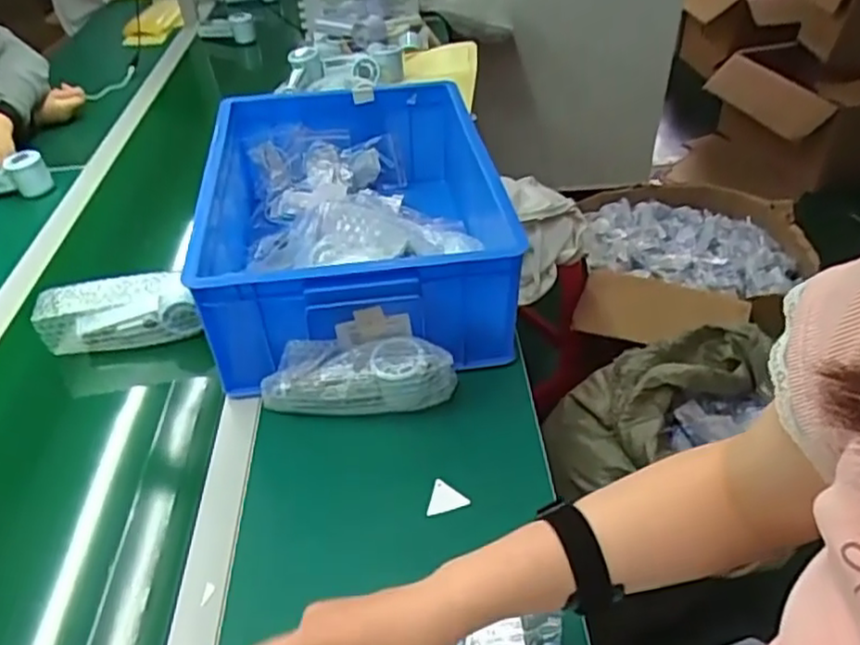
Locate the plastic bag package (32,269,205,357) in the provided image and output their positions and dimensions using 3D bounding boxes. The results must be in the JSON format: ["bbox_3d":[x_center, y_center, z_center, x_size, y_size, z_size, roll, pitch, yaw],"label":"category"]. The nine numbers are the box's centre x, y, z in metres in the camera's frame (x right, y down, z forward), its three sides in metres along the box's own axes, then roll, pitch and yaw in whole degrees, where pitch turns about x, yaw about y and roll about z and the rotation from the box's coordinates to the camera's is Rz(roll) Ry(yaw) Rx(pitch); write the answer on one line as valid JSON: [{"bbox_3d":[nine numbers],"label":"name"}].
[{"bbox_3d":[-0.378,-0.010,0.838,0.196,0.077,0.058,-8,40,-8],"label":"plastic bag package"}]

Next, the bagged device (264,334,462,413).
[{"bbox_3d":[-0.077,0.060,0.736,0.202,0.087,0.061,-1,40,0],"label":"bagged device"}]

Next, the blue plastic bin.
[{"bbox_3d":[-0.099,-0.136,0.890,0.377,0.163,0.454,-6,40,-6],"label":"blue plastic bin"}]

